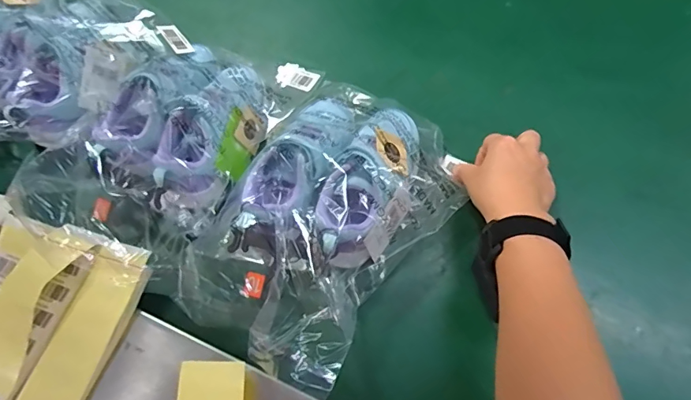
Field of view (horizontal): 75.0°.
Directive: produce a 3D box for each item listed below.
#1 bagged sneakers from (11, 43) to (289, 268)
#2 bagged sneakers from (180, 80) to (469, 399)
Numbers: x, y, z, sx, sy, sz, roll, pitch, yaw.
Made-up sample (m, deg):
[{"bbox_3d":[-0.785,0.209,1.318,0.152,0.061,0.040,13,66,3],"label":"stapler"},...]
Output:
[{"bbox_3d":[-0.187,-0.054,0.490,0.168,0.080,0.259,26,66,17],"label":"bagged sneakers"},{"bbox_3d":[-0.011,0.007,0.448,0.193,0.084,0.309,31,67,19],"label":"bagged sneakers"}]

